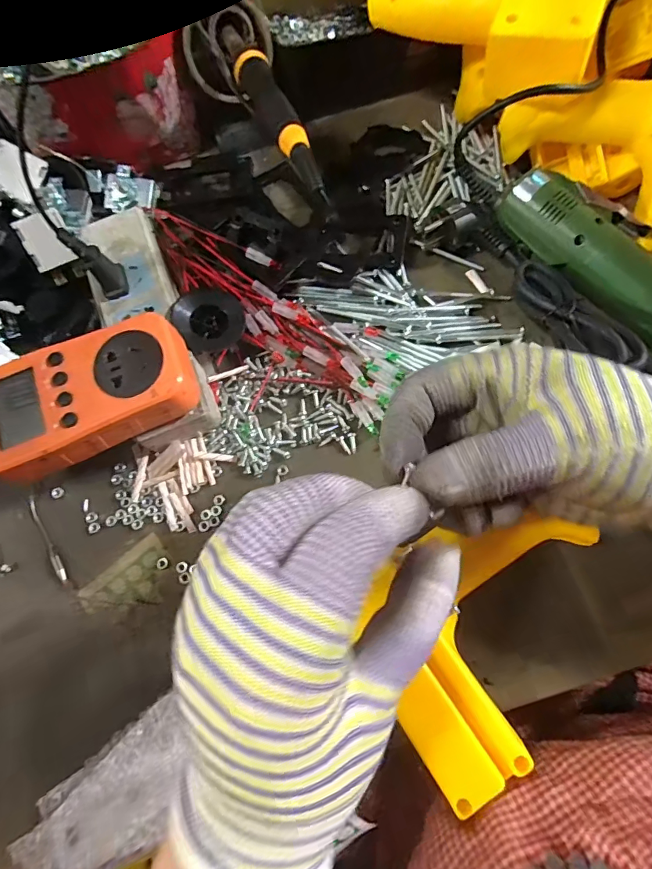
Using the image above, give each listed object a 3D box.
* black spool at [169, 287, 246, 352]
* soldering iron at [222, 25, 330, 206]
[{"bbox_3d":[-0.082,-0.079,0.312,0.047,0.008,0.041,-16,115,-21],"label":"black spool"},{"bbox_3d":[-0.035,-0.208,0.279,0.024,0.019,0.167,-21,66,-5],"label":"soldering iron"}]

